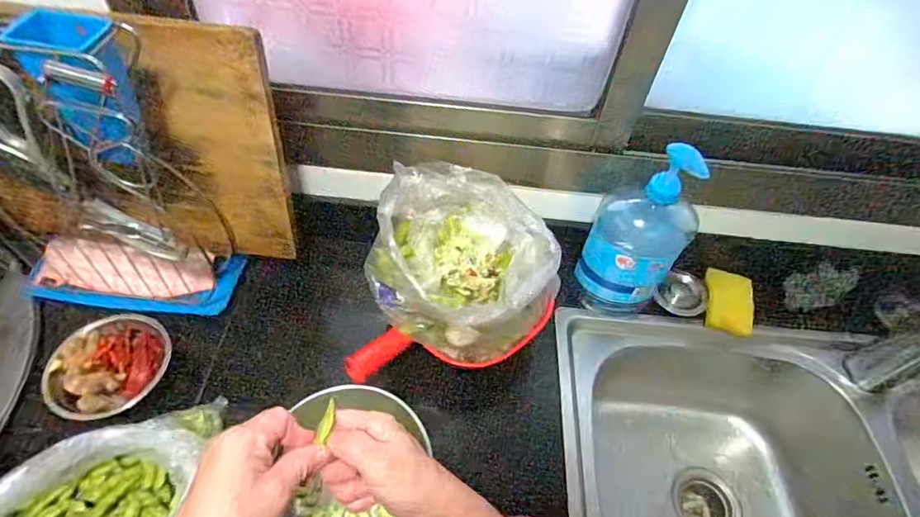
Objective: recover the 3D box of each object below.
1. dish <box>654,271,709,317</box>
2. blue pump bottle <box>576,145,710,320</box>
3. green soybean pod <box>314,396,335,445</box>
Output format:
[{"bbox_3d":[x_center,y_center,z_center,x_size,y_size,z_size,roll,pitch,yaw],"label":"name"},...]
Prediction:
[{"bbox_3d":[0.338,0.054,0.735,0.069,0.037,0.062,39,58,23],"label":"dish"},{"bbox_3d":[0.233,-0.032,0.628,0.109,0.254,0.103,34,56,20],"label":"blue pump bottle"},{"bbox_3d":[-0.109,0.131,0.394,0.009,0.005,0.036,9,52,1],"label":"green soybean pod"}]

